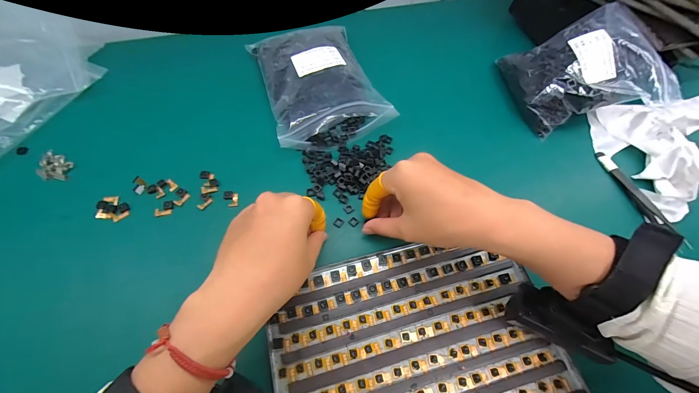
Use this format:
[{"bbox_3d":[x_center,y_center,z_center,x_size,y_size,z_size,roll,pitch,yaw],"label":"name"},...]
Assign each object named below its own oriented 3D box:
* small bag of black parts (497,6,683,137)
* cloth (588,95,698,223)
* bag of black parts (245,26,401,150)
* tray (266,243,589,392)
[{"bbox_3d":[0.290,-0.155,0.377,0.152,0.074,0.127,-9,64,-6],"label":"small bag of black parts"},{"bbox_3d":[0.398,-0.068,0.366,0.182,0.031,0.148,-18,66,-10],"label":"cloth"},{"bbox_3d":[-0.038,-0.150,0.379,0.140,0.046,0.185,-15,65,-9],"label":"bag of black parts"},{"bbox_3d":[0.058,0.135,0.265,0.240,0.016,0.177,-12,65,-7],"label":"tray"}]

